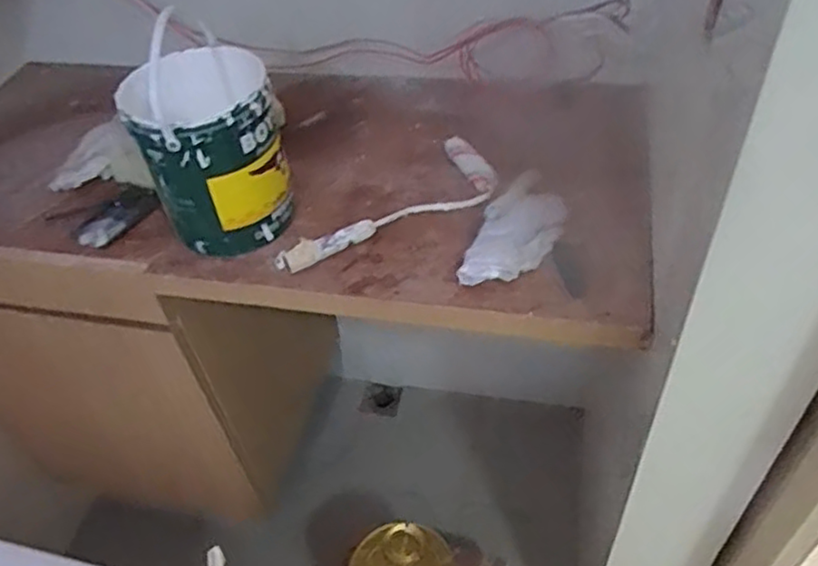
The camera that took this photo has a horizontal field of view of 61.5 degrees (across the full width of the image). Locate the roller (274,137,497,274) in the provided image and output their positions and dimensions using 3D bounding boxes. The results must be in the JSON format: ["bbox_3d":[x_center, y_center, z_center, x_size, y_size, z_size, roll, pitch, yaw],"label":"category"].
[{"bbox_3d":[-0.020,-0.087,0.879,0.310,0.034,0.108,-31,50,-24],"label":"roller"}]

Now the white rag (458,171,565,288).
[{"bbox_3d":[0.129,-0.063,0.818,0.079,0.049,0.173,22,50,24],"label":"white rag"}]

